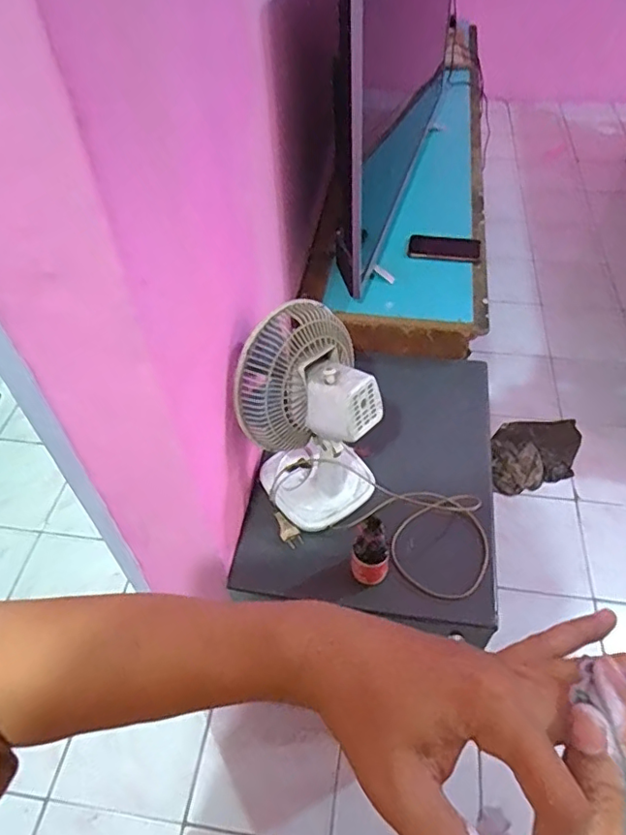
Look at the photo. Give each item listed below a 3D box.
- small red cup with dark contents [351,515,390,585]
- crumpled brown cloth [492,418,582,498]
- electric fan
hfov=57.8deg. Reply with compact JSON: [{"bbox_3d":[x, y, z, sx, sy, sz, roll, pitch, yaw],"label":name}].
[{"bbox_3d":[0.083,0.189,0.803,0.058,0.112,0.046,3,50,5],"label":"small red cup with dark contents"},{"bbox_3d":[0.670,0.096,1.718,0.239,0.112,0.359,24,55,21],"label":"crumpled brown cloth"},{"bbox_3d":[0.008,0.007,0.846,0.171,0.310,0.179,25,56,21],"label":"electric fan"}]

